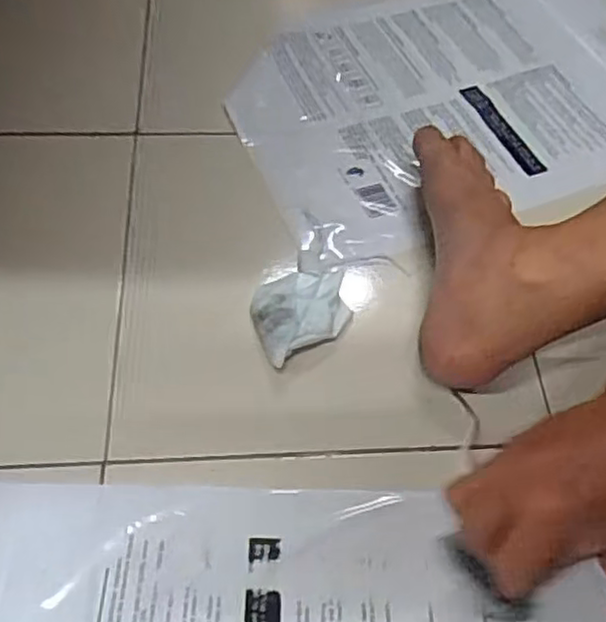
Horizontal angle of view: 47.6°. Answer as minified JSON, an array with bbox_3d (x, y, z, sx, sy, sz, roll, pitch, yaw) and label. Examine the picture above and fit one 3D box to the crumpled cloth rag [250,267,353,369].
[{"bbox_3d":[-0.002,-0.001,0.492,0.075,0.027,0.061,-27,62,-18],"label":"crumpled cloth rag"}]

